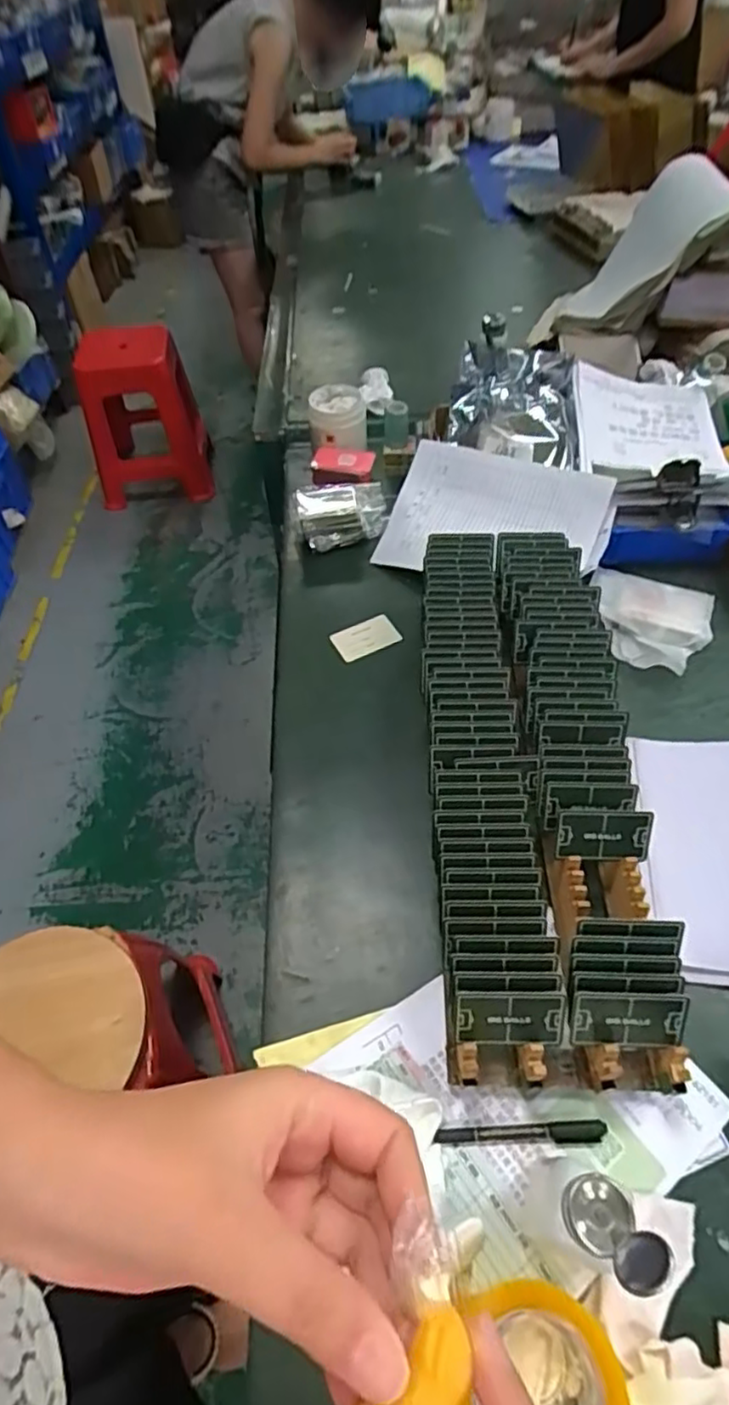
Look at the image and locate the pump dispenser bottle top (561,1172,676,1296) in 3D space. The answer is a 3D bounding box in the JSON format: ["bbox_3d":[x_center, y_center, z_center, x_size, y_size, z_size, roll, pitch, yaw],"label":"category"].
[{"bbox_3d":[0.147,0.312,0.379,0.041,0.046,0.055,-25,56,-16],"label":"pump dispenser bottle top"}]

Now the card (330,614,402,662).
[{"bbox_3d":[0.001,-0.087,0.865,0.084,0.006,0.053,-23,63,-9],"label":"card"}]

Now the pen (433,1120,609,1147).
[{"bbox_3d":[0.125,0.346,0.513,0.136,0.010,0.016,-3,52,2],"label":"pen"}]

